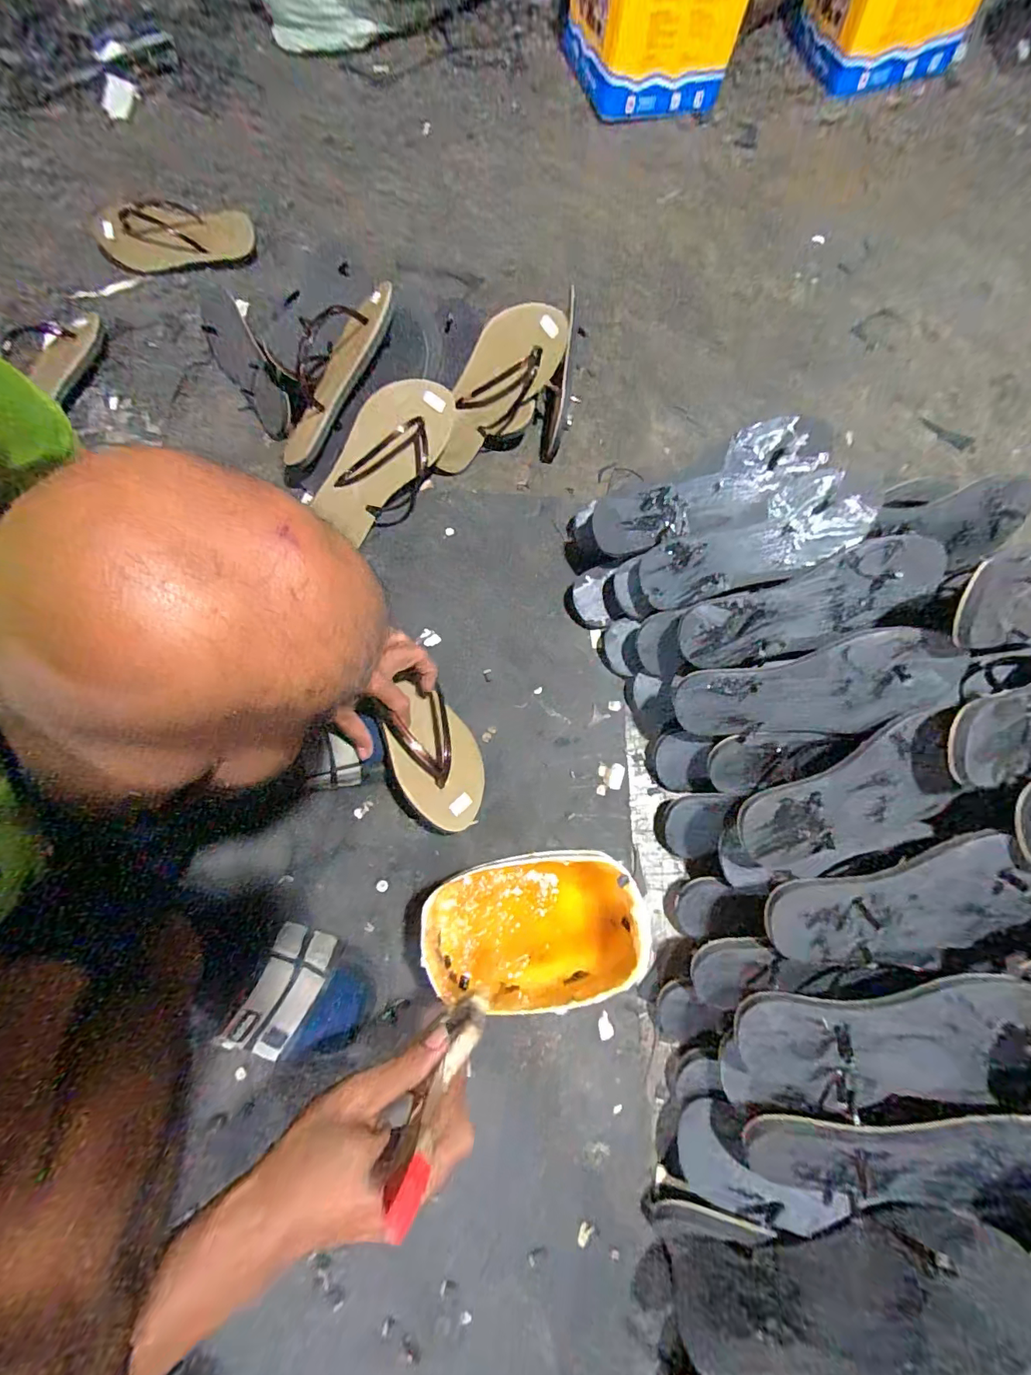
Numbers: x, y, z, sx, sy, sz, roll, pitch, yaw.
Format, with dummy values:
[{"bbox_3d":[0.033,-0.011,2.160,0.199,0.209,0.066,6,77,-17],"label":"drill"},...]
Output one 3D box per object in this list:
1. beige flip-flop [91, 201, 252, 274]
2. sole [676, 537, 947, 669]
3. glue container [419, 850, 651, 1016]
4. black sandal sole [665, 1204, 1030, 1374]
[{"bbox_3d":[-0.534,-0.703,0.763,0.245,0.079,0.033,-4,28,3],"label":"beige flip-flop"},{"bbox_3d":[0.281,-0.078,0.486,0.227,0.014,0.077,-20,101,14],"label":"sole"},{"bbox_3d":[0.018,0.234,0.483,0.204,0.098,0.125,-11,72,-1],"label":"glue container"},{"bbox_3d":[0.242,0.454,0.356,0.250,0.088,0.018,-21,109,13],"label":"black sandal sole"}]

